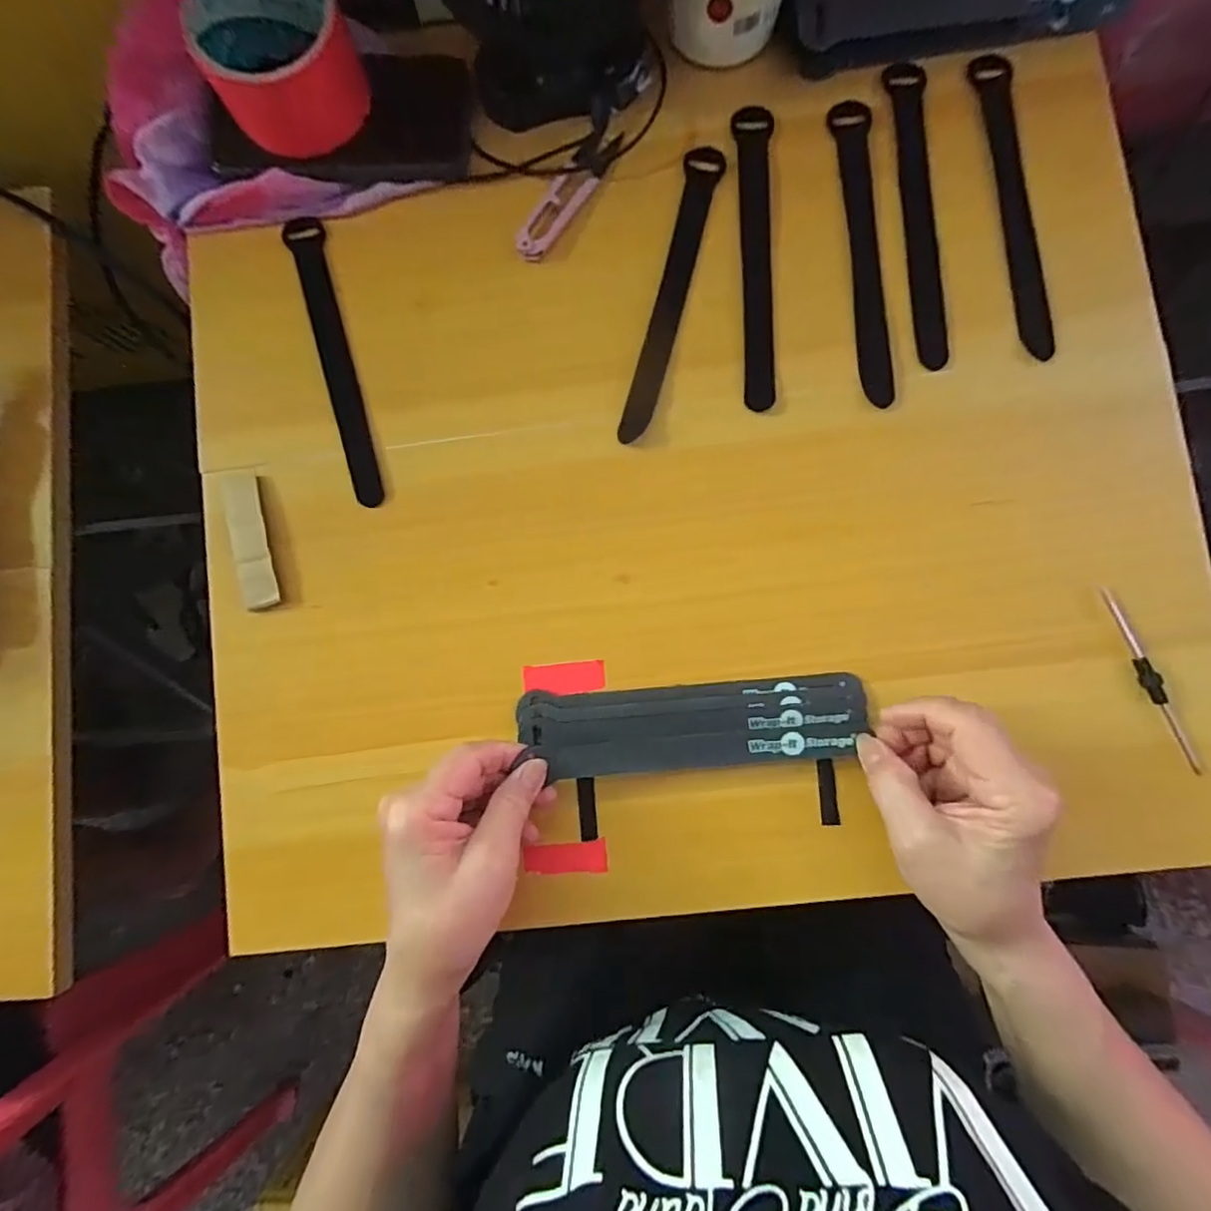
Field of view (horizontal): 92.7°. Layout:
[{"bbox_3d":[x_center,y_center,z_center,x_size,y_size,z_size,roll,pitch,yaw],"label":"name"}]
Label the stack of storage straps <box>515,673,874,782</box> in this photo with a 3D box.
[{"bbox_3d":[0.050,0.071,0.335,0.194,0.016,0.049,-5,85,6],"label":"stack of storage straps"}]

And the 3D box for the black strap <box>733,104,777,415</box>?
[{"bbox_3d":[0.093,-0.214,0.354,0.022,0.004,0.192,-2,86,3],"label":"black strap"}]

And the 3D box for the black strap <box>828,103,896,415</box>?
[{"bbox_3d":[0.158,-0.216,0.350,0.021,0.004,0.193,-4,86,3],"label":"black strap"}]

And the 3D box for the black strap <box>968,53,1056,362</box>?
[{"bbox_3d":[0.246,-0.241,0.348,0.024,0.006,0.190,-5,86,3],"label":"black strap"}]

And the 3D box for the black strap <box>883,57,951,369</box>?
[{"bbox_3d":[0.192,-0.241,0.350,0.023,0.004,0.196,-4,86,3],"label":"black strap"}]

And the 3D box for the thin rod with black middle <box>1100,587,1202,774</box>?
[{"bbox_3d":[0.302,0.042,0.320,0.010,0.008,0.109,-24,85,1],"label":"thin rod with black middle"}]

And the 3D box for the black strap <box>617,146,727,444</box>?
[{"bbox_3d":[0.040,-0.193,0.355,0.022,0.004,0.191,16,87,4],"label":"black strap"}]

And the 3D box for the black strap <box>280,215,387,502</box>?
[{"bbox_3d":[-0.172,-0.159,0.370,0.022,0.004,0.198,-18,85,2],"label":"black strap"}]

